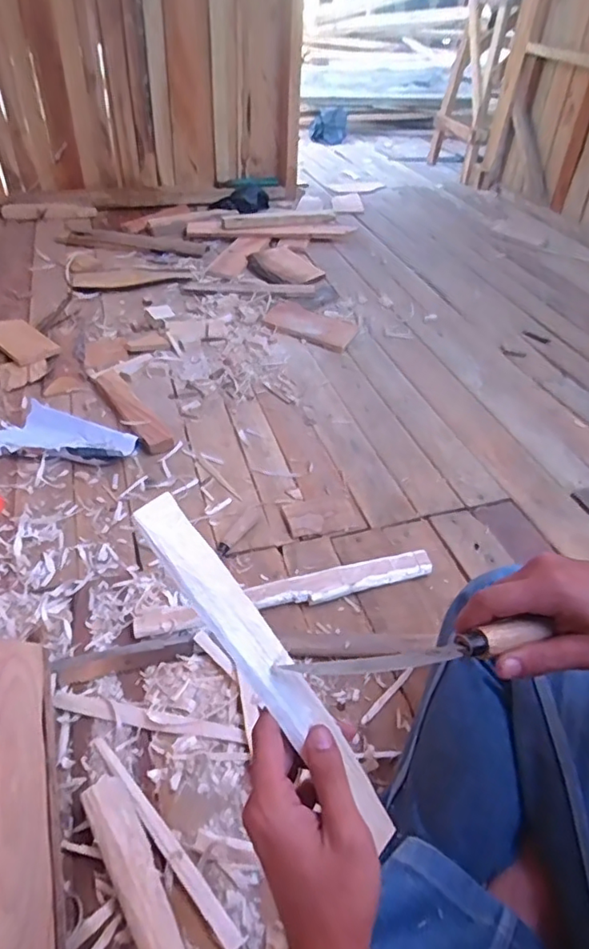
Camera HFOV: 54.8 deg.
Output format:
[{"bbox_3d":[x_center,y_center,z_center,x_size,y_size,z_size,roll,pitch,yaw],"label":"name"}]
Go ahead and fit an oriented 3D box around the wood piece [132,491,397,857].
[{"bbox_3d":[-0.012,0.122,0.344,0.029,0.009,0.254,-40,99,-37],"label":"wood piece"}]

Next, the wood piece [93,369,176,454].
[{"bbox_3d":[-0.327,-0.135,1.144,0.053,0.028,0.292,-24,50,-28],"label":"wood piece"}]

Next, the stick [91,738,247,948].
[{"bbox_3d":[-0.141,0.370,0.589,0.019,0.015,0.254,-32,54,-33],"label":"stick"}]

